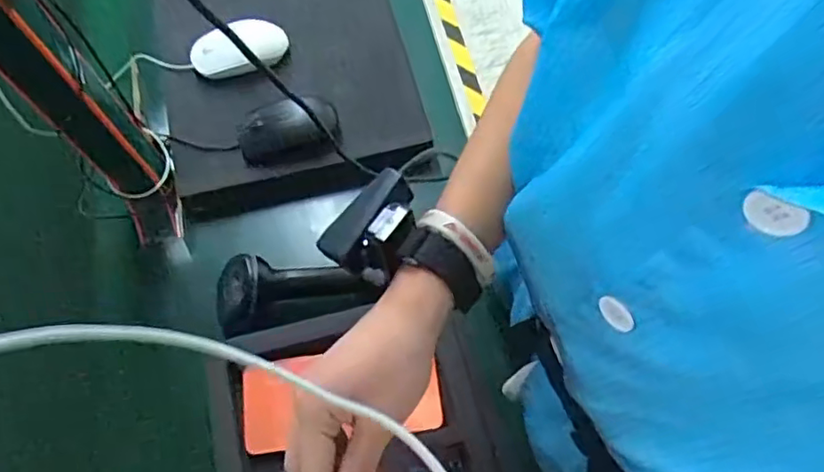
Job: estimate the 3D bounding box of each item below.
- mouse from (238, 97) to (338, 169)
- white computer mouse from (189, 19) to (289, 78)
[{"bbox_3d":[-0.136,-0.115,0.673,0.109,0.034,0.064,-15,67,-5],"label":"mouse"},{"bbox_3d":[-0.202,-0.219,0.709,0.110,0.031,0.054,-10,67,-3],"label":"white computer mouse"}]

